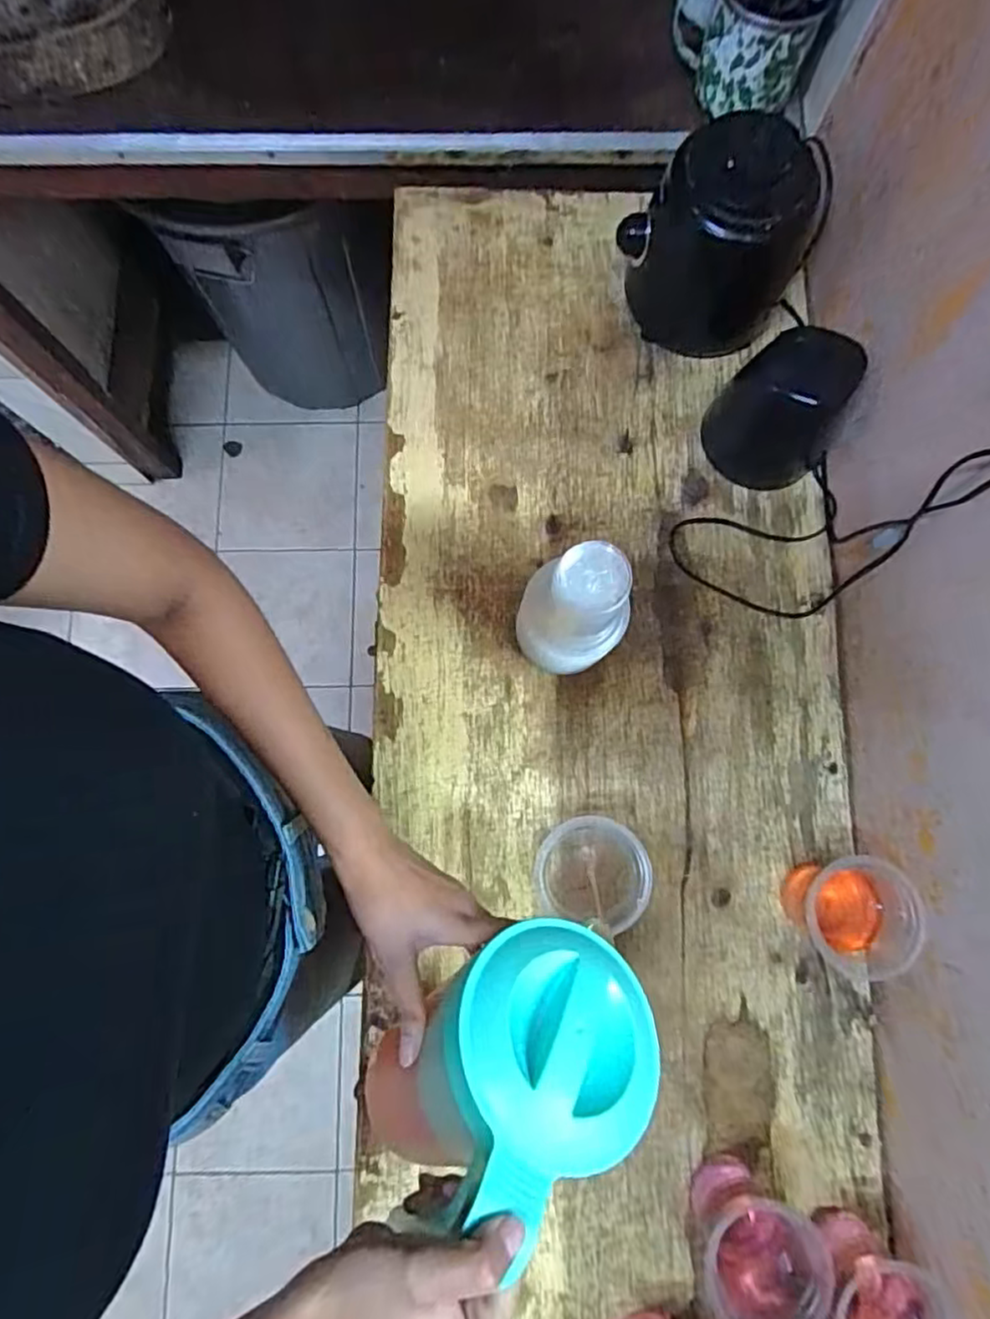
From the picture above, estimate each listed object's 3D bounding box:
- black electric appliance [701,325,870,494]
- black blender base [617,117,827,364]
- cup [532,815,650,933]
[{"bbox_3d":[0.263,-0.229,0.620,0.106,0.129,0.087,38,81,6],"label":"black electric appliance"},{"bbox_3d":[0.219,-0.398,0.629,0.138,0.171,0.134,0,80,-1],"label":"black blender base"},{"bbox_3d":[0.077,0.171,0.559,0.081,0.100,0.077,0,80,-1],"label":"cup"}]

